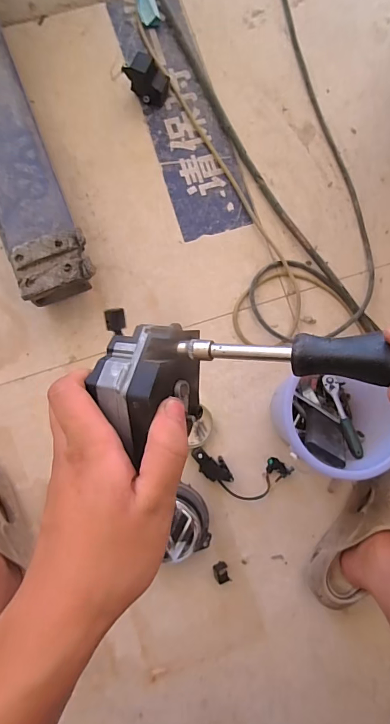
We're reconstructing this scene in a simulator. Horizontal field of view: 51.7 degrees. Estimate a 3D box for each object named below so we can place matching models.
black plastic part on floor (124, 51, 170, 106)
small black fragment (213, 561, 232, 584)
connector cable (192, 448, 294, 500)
[{"bbox_3d":[-0.092,-0.531,0.755,0.083,0.063,0.056,17,83,-3],"label":"black plastic part on floor"},{"bbox_3d":[0.046,0.367,0.700,0.026,0.015,0.038,-14,86,-6],"label":"small black fragment"},{"bbox_3d":[0.081,0.202,0.709,0.176,0.020,0.076,8,84,-4],"label":"connector cable"}]

